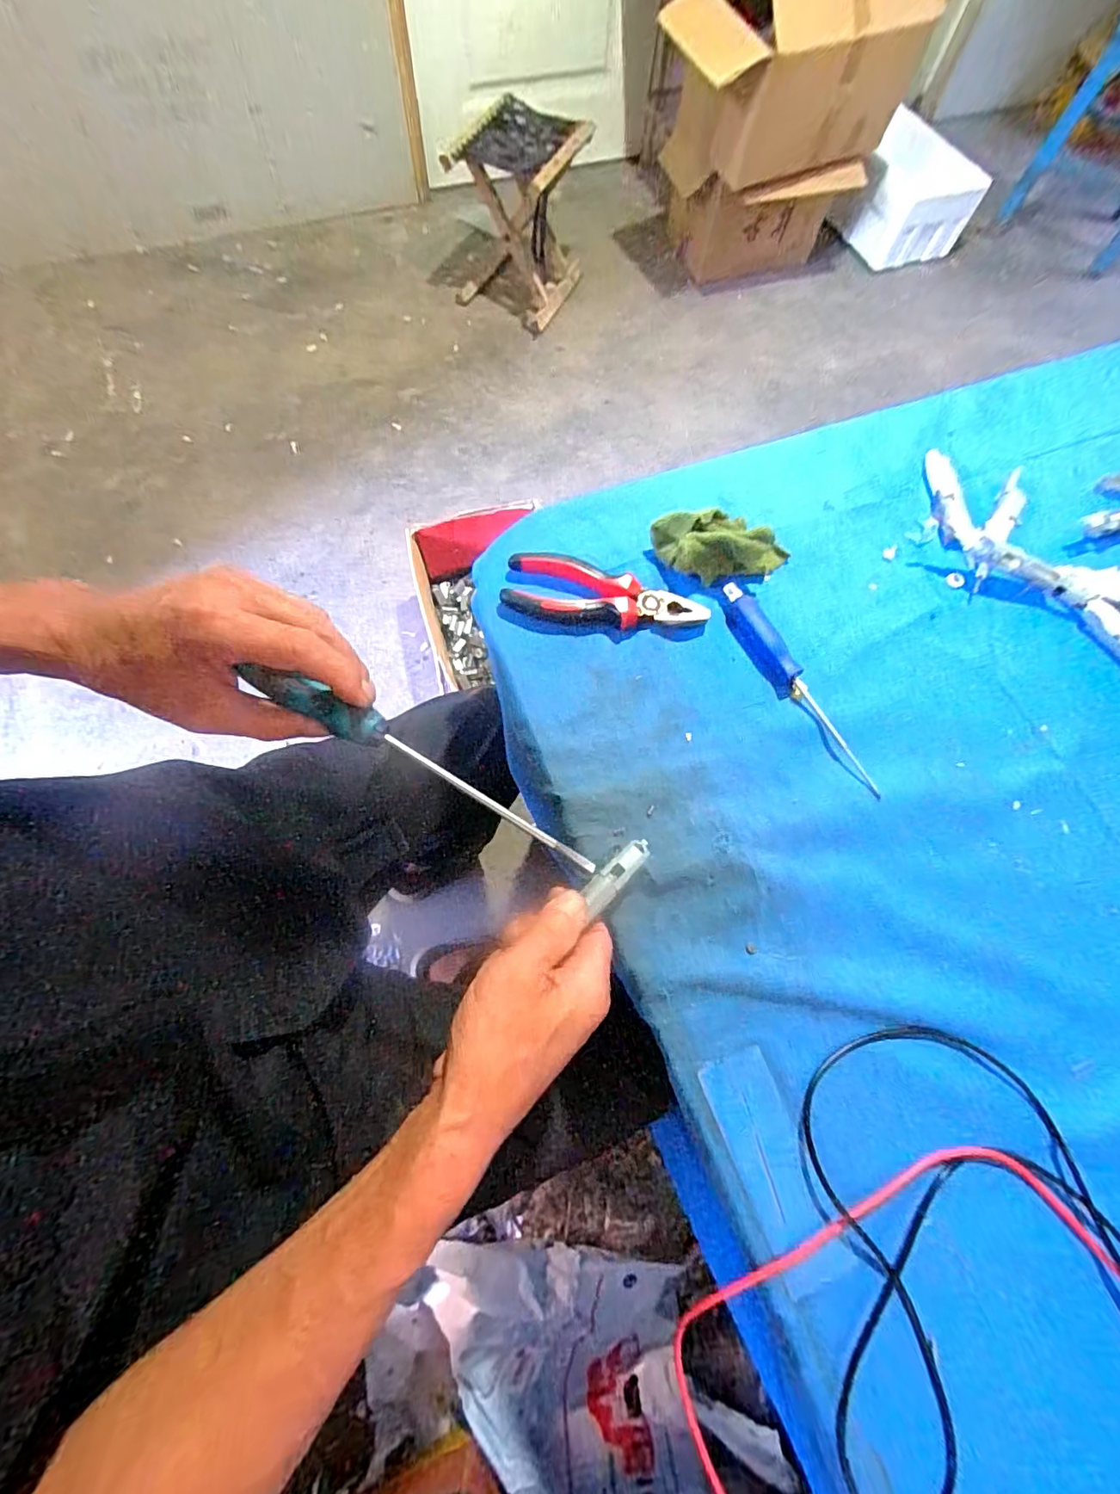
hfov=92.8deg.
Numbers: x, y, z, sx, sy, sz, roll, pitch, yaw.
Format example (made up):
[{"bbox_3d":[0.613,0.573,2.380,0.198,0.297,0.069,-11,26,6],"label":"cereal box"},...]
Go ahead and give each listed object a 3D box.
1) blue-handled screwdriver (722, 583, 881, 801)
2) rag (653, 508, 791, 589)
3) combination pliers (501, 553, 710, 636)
[{"bbox_3d":[0.179,-0.048,0.406,0.024,0.017,0.186,-28,73,-13],"label":"blue-handled screwdriver"},{"bbox_3d":[0.134,-0.163,0.431,0.116,0.042,0.049,2,69,-2],"label":"rag"},{"bbox_3d":[0.035,-0.117,0.424,0.156,0.020,0.060,11,69,1],"label":"combination pliers"}]

